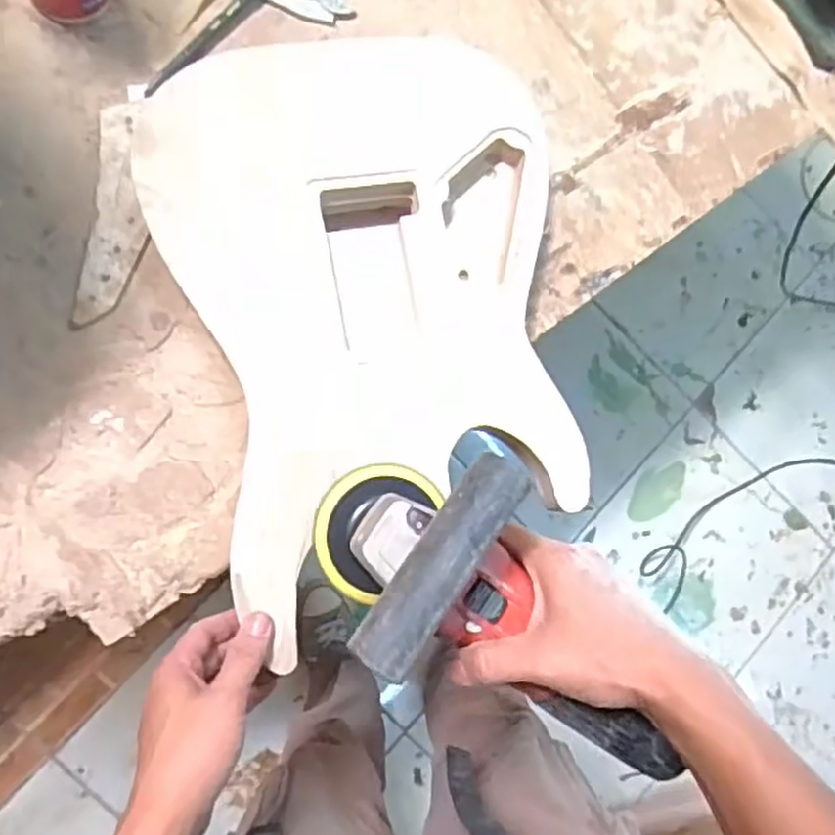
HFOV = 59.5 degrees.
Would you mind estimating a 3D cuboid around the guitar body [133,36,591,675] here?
[{"bbox_3d":[-0.033,-0.085,0.544,0.281,0.061,0.420,-9,87,-5],"label":"guitar body"}]

